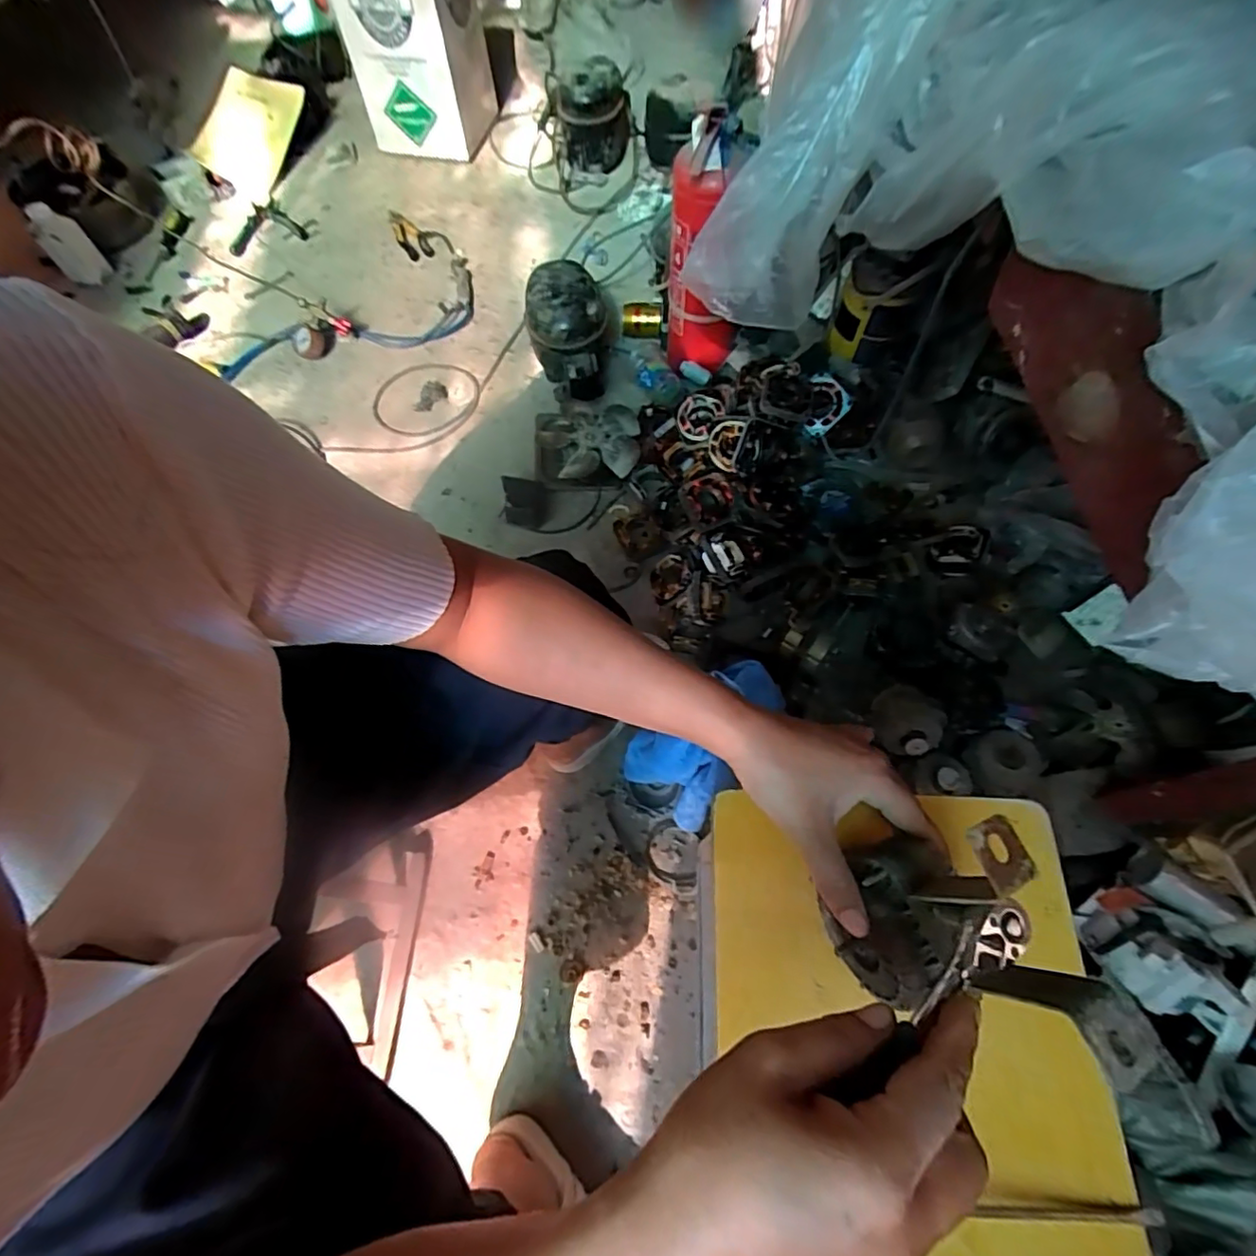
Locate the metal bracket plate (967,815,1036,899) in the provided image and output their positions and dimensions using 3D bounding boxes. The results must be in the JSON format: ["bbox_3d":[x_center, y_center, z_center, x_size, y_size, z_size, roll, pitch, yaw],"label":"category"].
[{"bbox_3d":[0.163,0.099,0.255,0.023,0.004,0.030,-20,77,-11],"label":"metal bracket plate"}]

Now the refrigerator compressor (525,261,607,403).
[{"bbox_3d":[-0.111,-0.537,1.090,0.145,0.167,0.174,-6,65,-2],"label":"refrigerator compressor"}]

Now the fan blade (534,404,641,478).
[{"bbox_3d":[-0.071,-0.336,1.043,0.179,0.049,0.171,-8,65,-3],"label":"fan blade"}]

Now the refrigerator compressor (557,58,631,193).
[{"bbox_3d":[-0.083,-1.180,1.360,0.177,0.184,0.142,-2,65,0],"label":"refrigerator compressor"}]

